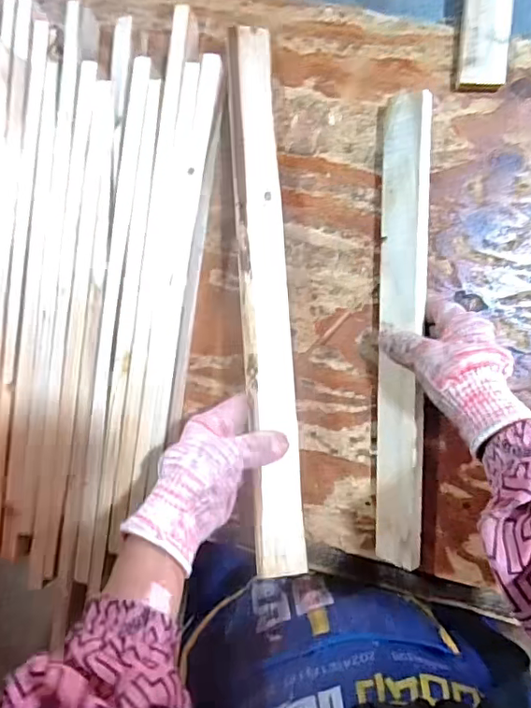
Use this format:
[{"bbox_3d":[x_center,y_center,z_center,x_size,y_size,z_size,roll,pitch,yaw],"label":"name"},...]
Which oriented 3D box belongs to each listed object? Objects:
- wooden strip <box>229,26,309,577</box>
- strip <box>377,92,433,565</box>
[{"bbox_3d":[-0.001,-0.061,0.467,0.041,0.012,0.481,-4,82,4],"label":"wooden strip"},{"bbox_3d":[0.124,-0.021,0.488,0.035,0.033,0.417,1,91,4],"label":"strip"}]

